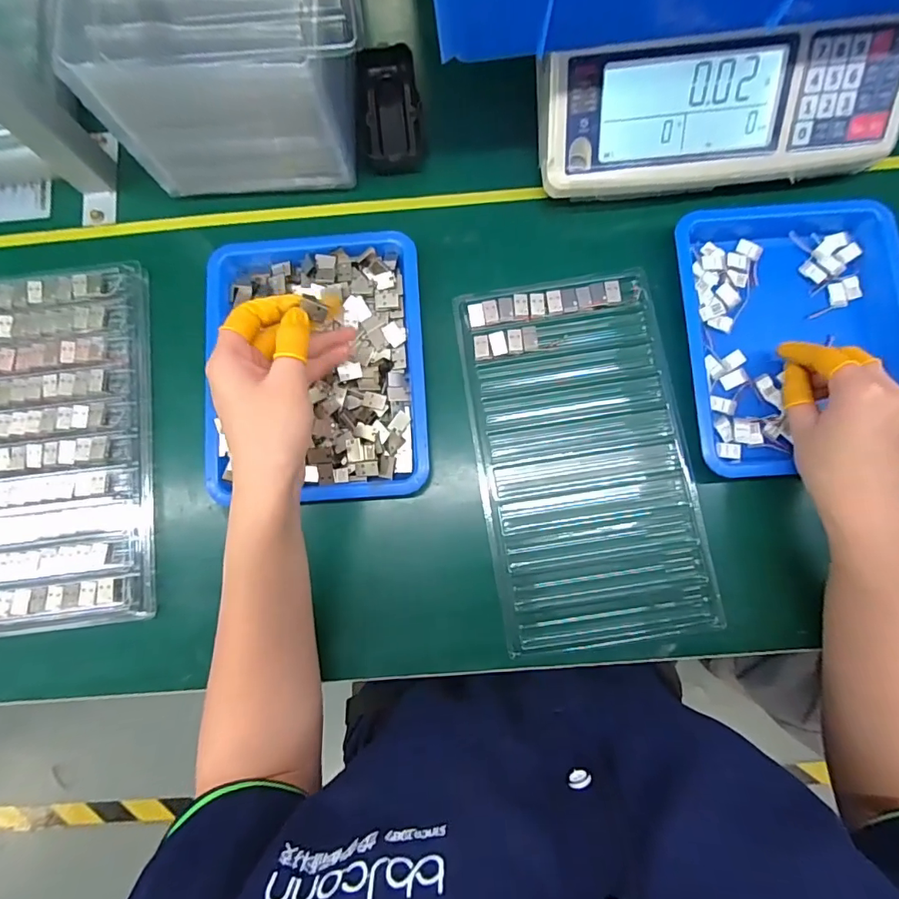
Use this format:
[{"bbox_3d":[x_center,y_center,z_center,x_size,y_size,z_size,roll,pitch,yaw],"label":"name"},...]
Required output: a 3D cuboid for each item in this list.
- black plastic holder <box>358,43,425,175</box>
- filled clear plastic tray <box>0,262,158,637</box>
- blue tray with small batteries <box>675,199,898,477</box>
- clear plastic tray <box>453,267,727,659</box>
[{"bbox_3d":[-0.050,-0.297,0.426,0.050,0.023,0.115,-6,82,0],"label":"black plastic holder"},{"bbox_3d":[-0.328,-0.005,0.392,0.159,0.022,0.291,-6,82,0],"label":"filled clear plastic tray"},{"bbox_3d":[0.274,-0.093,0.385,0.169,0.029,0.221,-3,82,0],"label":"blue tray with small batteries"},{"bbox_3d":[0.105,0.005,0.385,0.159,0.009,0.289,-9,83,-1],"label":"clear plastic tray"}]

